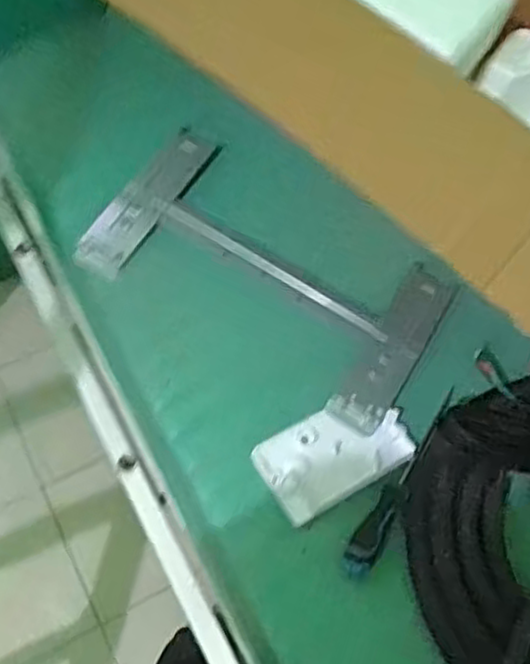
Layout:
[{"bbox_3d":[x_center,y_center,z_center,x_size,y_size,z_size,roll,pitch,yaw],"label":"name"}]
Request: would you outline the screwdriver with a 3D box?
[{"bbox_3d":[0.157,0.154,0.785,0.032,0.023,0.243,33,64,14],"label":"screwdriver"}]

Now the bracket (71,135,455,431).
[{"bbox_3d":[0.007,-0.075,0.883,0.409,0.054,0.225,29,63,13],"label":"bracket"}]

